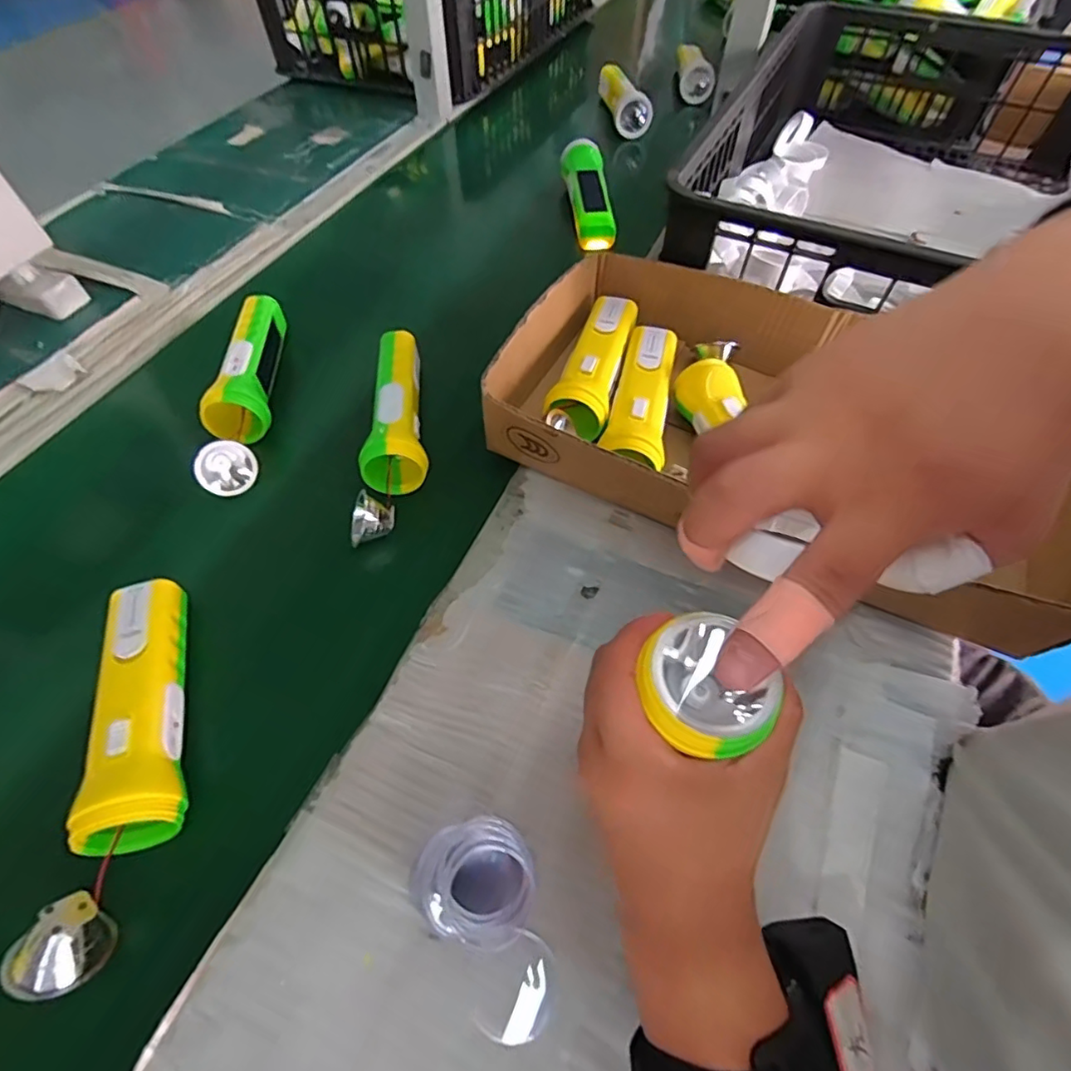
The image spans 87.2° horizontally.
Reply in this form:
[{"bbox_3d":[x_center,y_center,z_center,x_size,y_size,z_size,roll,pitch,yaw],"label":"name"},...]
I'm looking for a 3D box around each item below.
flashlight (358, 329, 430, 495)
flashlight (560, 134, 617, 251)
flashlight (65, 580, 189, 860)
[{"bbox_3d":[-0.123,-0.113,0.481,0.051,0.047,0.157,-9,57,-6],"label":"flashlight"},{"bbox_3d":[0.066,-0.416,0.686,0.050,0.046,0.171,-5,56,-4],"label":"flashlight"},{"bbox_3d":[-0.240,0.099,0.342,0.046,0.046,0.160,-14,57,-9],"label":"flashlight"}]

